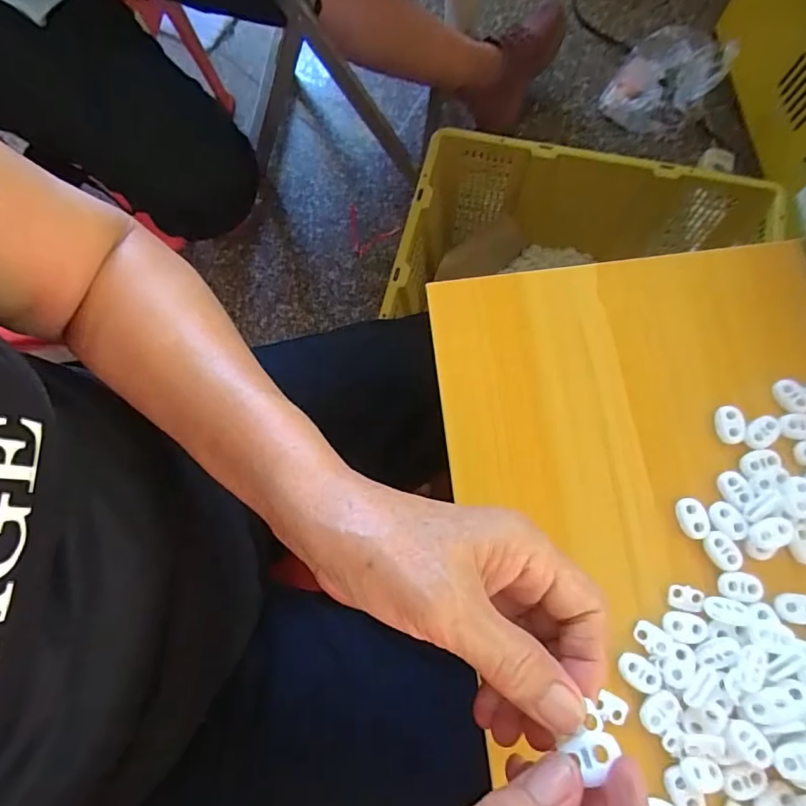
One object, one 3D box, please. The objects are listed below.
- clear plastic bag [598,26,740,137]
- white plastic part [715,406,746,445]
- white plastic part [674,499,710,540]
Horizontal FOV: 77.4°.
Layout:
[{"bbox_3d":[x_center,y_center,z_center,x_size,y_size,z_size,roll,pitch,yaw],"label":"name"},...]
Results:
[{"bbox_3d":[0.491,-0.611,0.942,0.175,0.112,0.200,30,79,8],"label":"clear plastic bag"},{"bbox_3d":[0.193,0.013,0.297,0.014,0.006,0.022,-6,76,0],"label":"white plastic part"},{"bbox_3d":[0.165,0.066,0.285,0.015,0.005,0.023,-15,76,-2],"label":"white plastic part"}]

